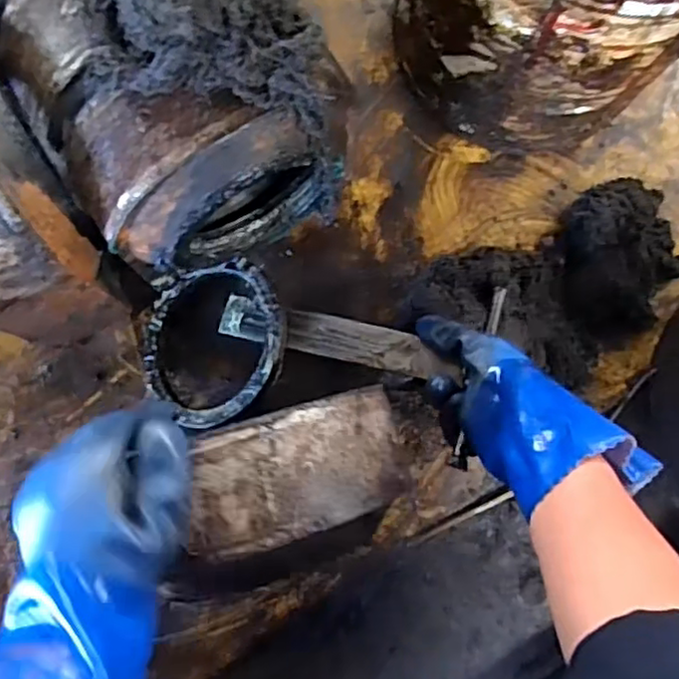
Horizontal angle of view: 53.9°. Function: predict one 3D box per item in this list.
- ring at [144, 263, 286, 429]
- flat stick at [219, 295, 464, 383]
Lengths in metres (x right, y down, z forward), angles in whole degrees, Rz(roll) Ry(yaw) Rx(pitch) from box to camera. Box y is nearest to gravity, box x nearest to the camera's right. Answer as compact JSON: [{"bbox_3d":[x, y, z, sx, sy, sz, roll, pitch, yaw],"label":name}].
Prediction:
[{"bbox_3d":[-0.122,-0.001,0.619,0.165,0.019,0.148,26,92,33],"label":"ring"},{"bbox_3d":[-0.003,-0.003,0.588,0.210,0.011,0.040,12,64,13],"label":"flat stick"}]

